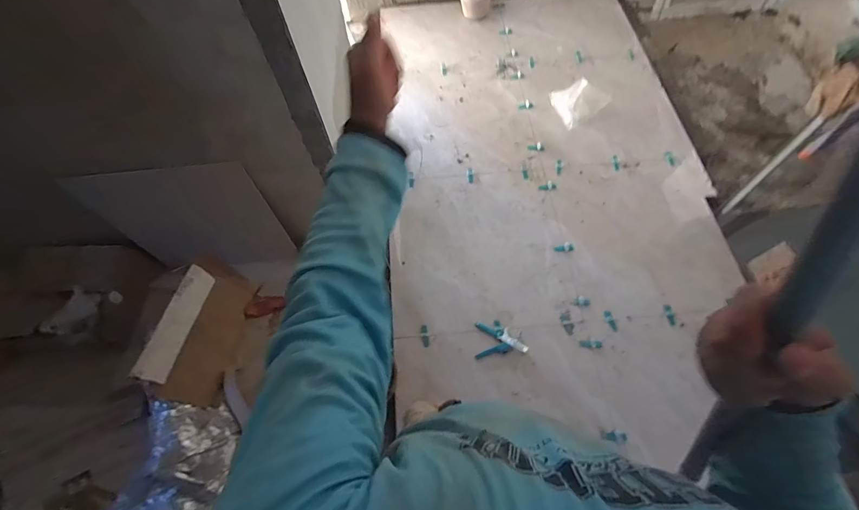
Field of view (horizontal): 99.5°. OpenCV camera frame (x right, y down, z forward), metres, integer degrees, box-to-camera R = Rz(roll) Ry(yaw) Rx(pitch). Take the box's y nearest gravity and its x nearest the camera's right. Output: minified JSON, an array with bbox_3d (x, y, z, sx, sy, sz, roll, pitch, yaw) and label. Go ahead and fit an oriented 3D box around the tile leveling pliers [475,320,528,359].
[{"bbox_3d":[0.280,0.332,1.458,0.196,0.023,0.137,-6,64,-2],"label":"tile leveling pliers"}]

